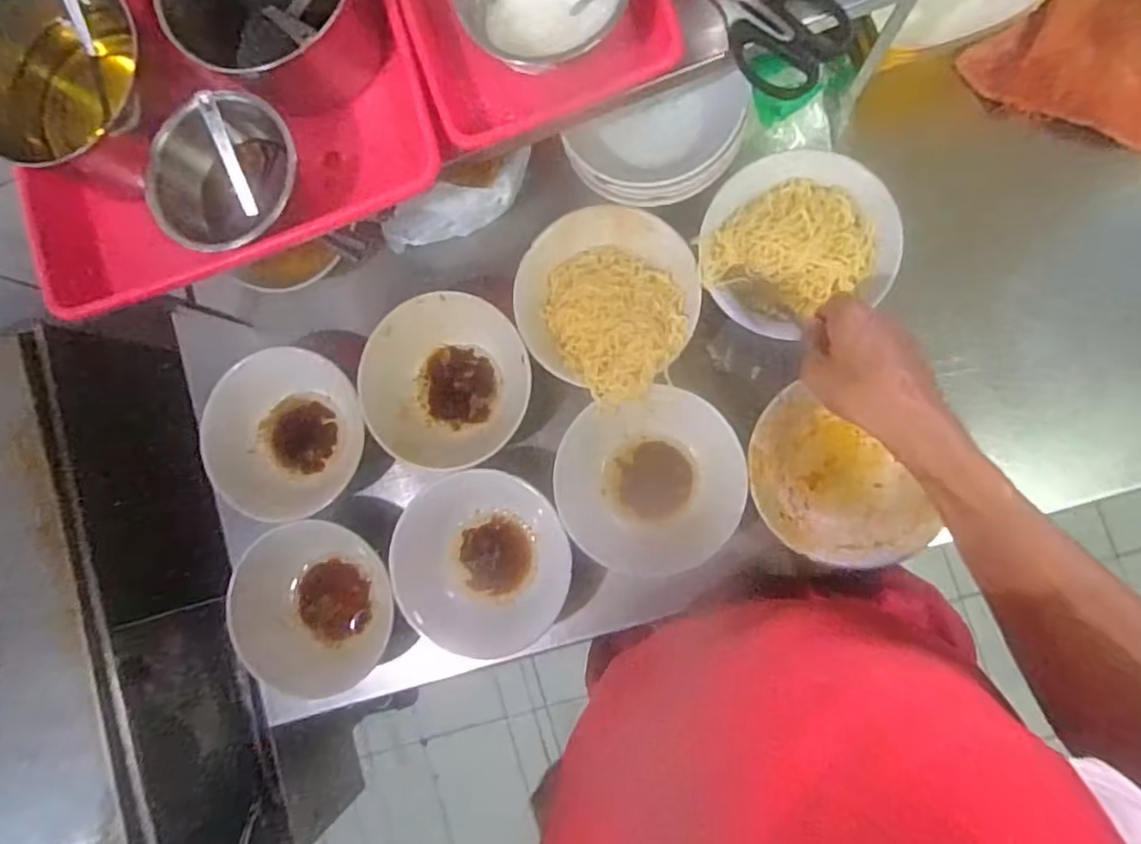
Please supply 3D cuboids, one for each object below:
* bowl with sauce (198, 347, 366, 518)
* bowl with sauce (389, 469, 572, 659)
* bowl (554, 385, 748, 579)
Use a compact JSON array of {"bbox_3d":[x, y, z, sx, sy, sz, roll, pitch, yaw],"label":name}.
[{"bbox_3d":[-0.271,0.011,0.616,0.132,0.056,0.154,8,87,9],"label":"bowl with sauce"},{"bbox_3d":[-0.076,0.124,0.579,0.155,0.046,0.142,-1,86,9],"label":"bowl with sauce"},{"bbox_3d":[0.068,0.057,0.569,0.156,0.050,0.155,-1,86,9],"label":"bowl"}]

